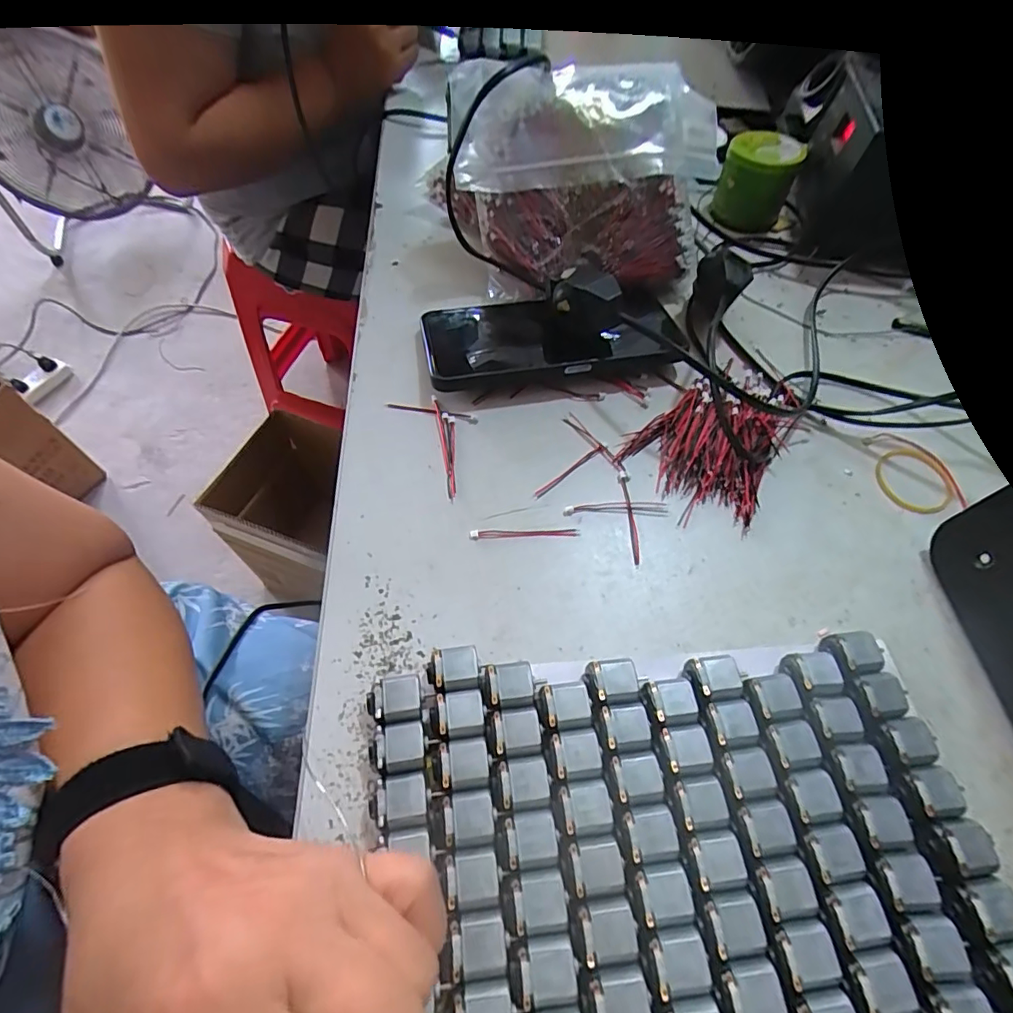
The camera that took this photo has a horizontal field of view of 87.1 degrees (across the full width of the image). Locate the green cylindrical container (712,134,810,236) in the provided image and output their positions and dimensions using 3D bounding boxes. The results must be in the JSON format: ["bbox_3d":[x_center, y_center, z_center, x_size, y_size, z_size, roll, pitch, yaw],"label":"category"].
[{"bbox_3d":[0.205,-0.267,0.439,0.055,0.054,0.052,1,58,-1],"label":"green cylindrical container"}]

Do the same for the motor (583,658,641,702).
[{"bbox_3d":[0.048,0.080,0.245,0.025,0.016,0.017,-13,59,-9],"label":"motor"}]

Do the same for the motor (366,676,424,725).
[{"bbox_3d":[-0.049,0.087,0.235,0.023,0.017,0.018,-8,59,-7],"label":"motor"}]

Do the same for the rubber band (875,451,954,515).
[{"bbox_3d":[0.245,-0.016,0.320,0.044,0.004,0.046,1,58,-1],"label":"rubber band"}]

